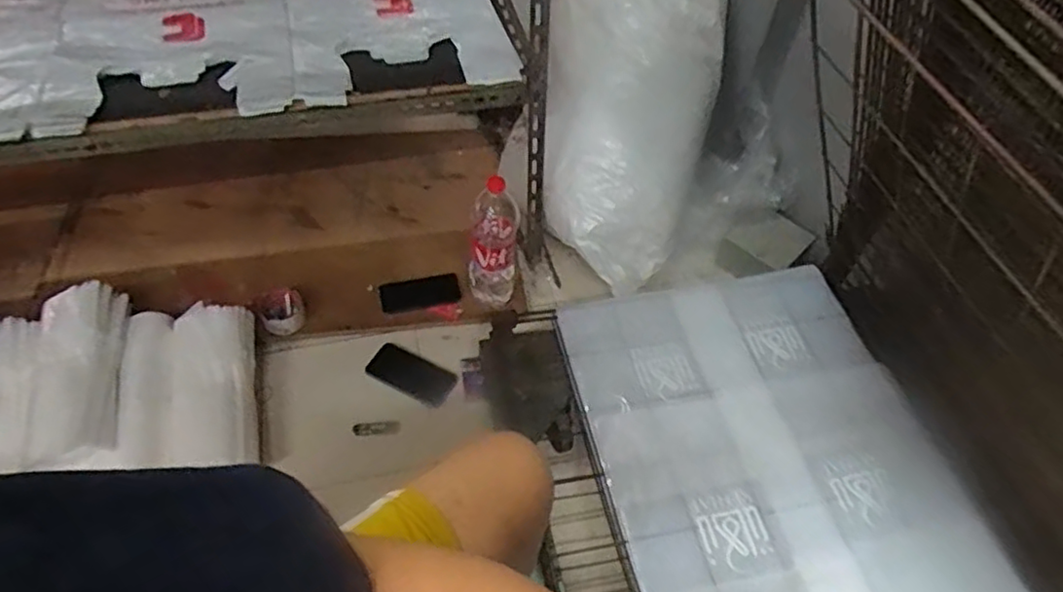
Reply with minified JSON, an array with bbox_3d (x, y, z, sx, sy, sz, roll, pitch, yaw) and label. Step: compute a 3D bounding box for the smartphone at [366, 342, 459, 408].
[{"bbox_3d":[-0.231,0.155,1.271,0.164,0.015,0.084,25,57,8],"label":"smartphone"}]

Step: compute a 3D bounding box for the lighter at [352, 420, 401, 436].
[{"bbox_3d":[-0.282,0.240,1.192,0.083,0.015,0.026,-7,53,-8],"label":"lighter"}]

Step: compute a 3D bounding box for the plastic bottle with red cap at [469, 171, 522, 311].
[{"bbox_3d":[-0.072,-0.091,1.226,0.094,0.273,0.074,2,52,-2],"label":"plastic bottle with red cap"}]

